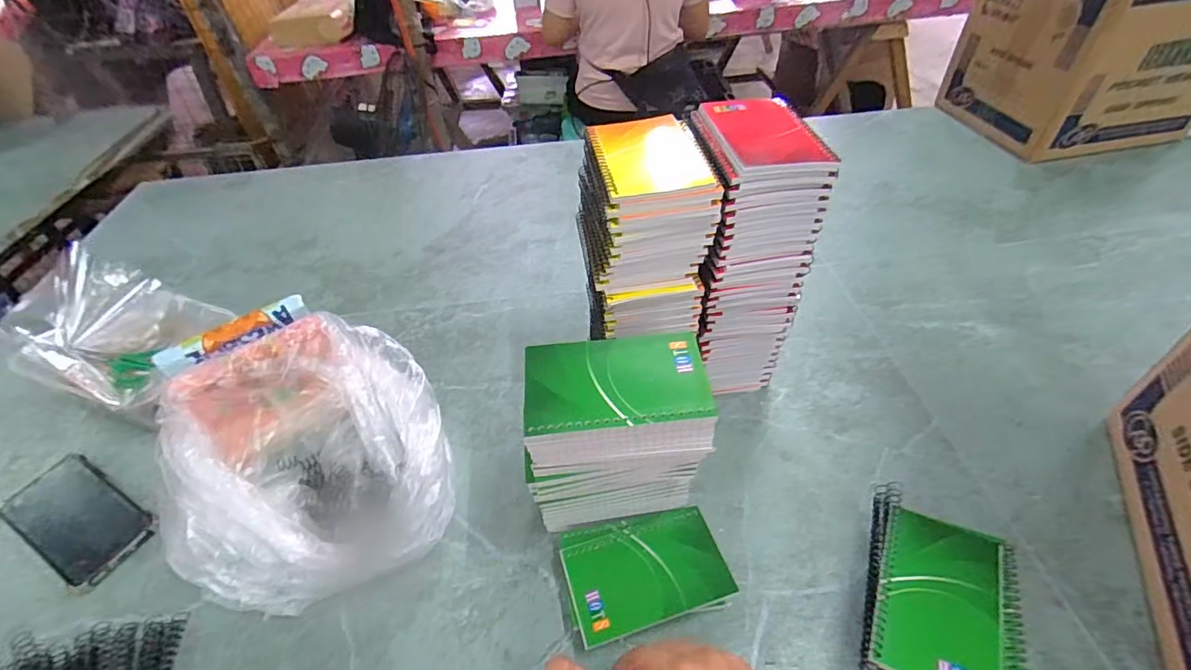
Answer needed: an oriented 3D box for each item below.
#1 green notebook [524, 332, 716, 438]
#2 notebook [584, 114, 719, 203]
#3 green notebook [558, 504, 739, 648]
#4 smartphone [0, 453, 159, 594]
[{"bbox_3d":[0.014,0.032,0.388,0.129,0.007,0.080,-5,44,-1],"label":"green notebook"},{"bbox_3d":[0.044,-0.150,0.446,0.089,0.010,0.119,-9,46,-5],"label":"notebook"},{"bbox_3d":[0.042,0.197,0.448,0.127,0.007,0.078,-15,47,-10],"label":"green notebook"},{"bbox_3d":[-0.521,0.183,0.540,0.169,0.014,0.080,20,48,23],"label":"smartphone"}]

